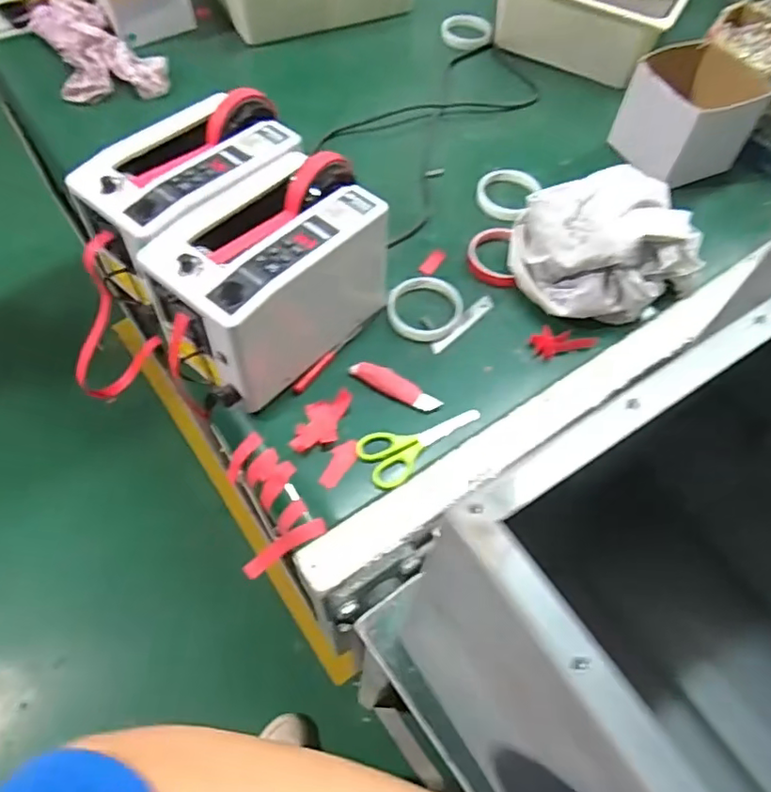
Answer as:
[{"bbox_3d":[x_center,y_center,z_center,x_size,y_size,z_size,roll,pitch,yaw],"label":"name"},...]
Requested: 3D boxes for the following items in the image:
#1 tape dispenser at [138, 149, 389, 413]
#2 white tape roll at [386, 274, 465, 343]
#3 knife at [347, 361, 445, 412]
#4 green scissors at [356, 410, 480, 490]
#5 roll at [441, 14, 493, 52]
[{"bbox_3d":[-0.116,-0.120,0.616,0.143,0.148,0.246,40,65,19],"label":"tape dispenser"},{"bbox_3d":[0.047,-0.106,0.694,0.086,0.015,0.087,1,59,-2],"label":"white tape roll"},{"bbox_3d":[0.012,-0.012,0.635,0.104,0.009,0.026,26,61,13],"label":"knife"},{"bbox_3d":[0.038,0.045,0.603,0.129,0.005,0.062,-25,63,-16],"label":"green scissors"},{"bbox_3d":[0.140,-0.627,1.023,0.085,0.013,0.098,8,59,2],"label":"roll"}]

